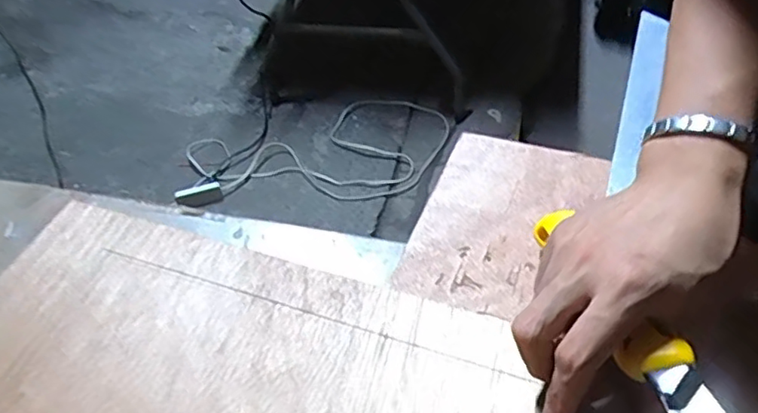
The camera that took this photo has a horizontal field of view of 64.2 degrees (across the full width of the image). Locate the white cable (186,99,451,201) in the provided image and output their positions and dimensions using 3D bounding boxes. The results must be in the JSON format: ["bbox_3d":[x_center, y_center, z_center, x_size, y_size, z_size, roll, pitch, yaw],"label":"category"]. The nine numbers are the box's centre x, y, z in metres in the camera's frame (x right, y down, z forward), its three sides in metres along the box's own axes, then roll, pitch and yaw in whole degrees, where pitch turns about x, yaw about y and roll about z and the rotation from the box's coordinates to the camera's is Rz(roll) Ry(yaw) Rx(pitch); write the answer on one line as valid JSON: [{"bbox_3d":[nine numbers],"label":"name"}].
[{"bbox_3d":[-0.136,-0.128,1.599,0.671,0.030,0.372,-17,50,-9],"label":"white cable"}]

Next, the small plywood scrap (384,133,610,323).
[{"bbox_3d":[0.087,0.008,0.417,0.109,0.007,0.157,16,52,18],"label":"small plywood scrap"}]

